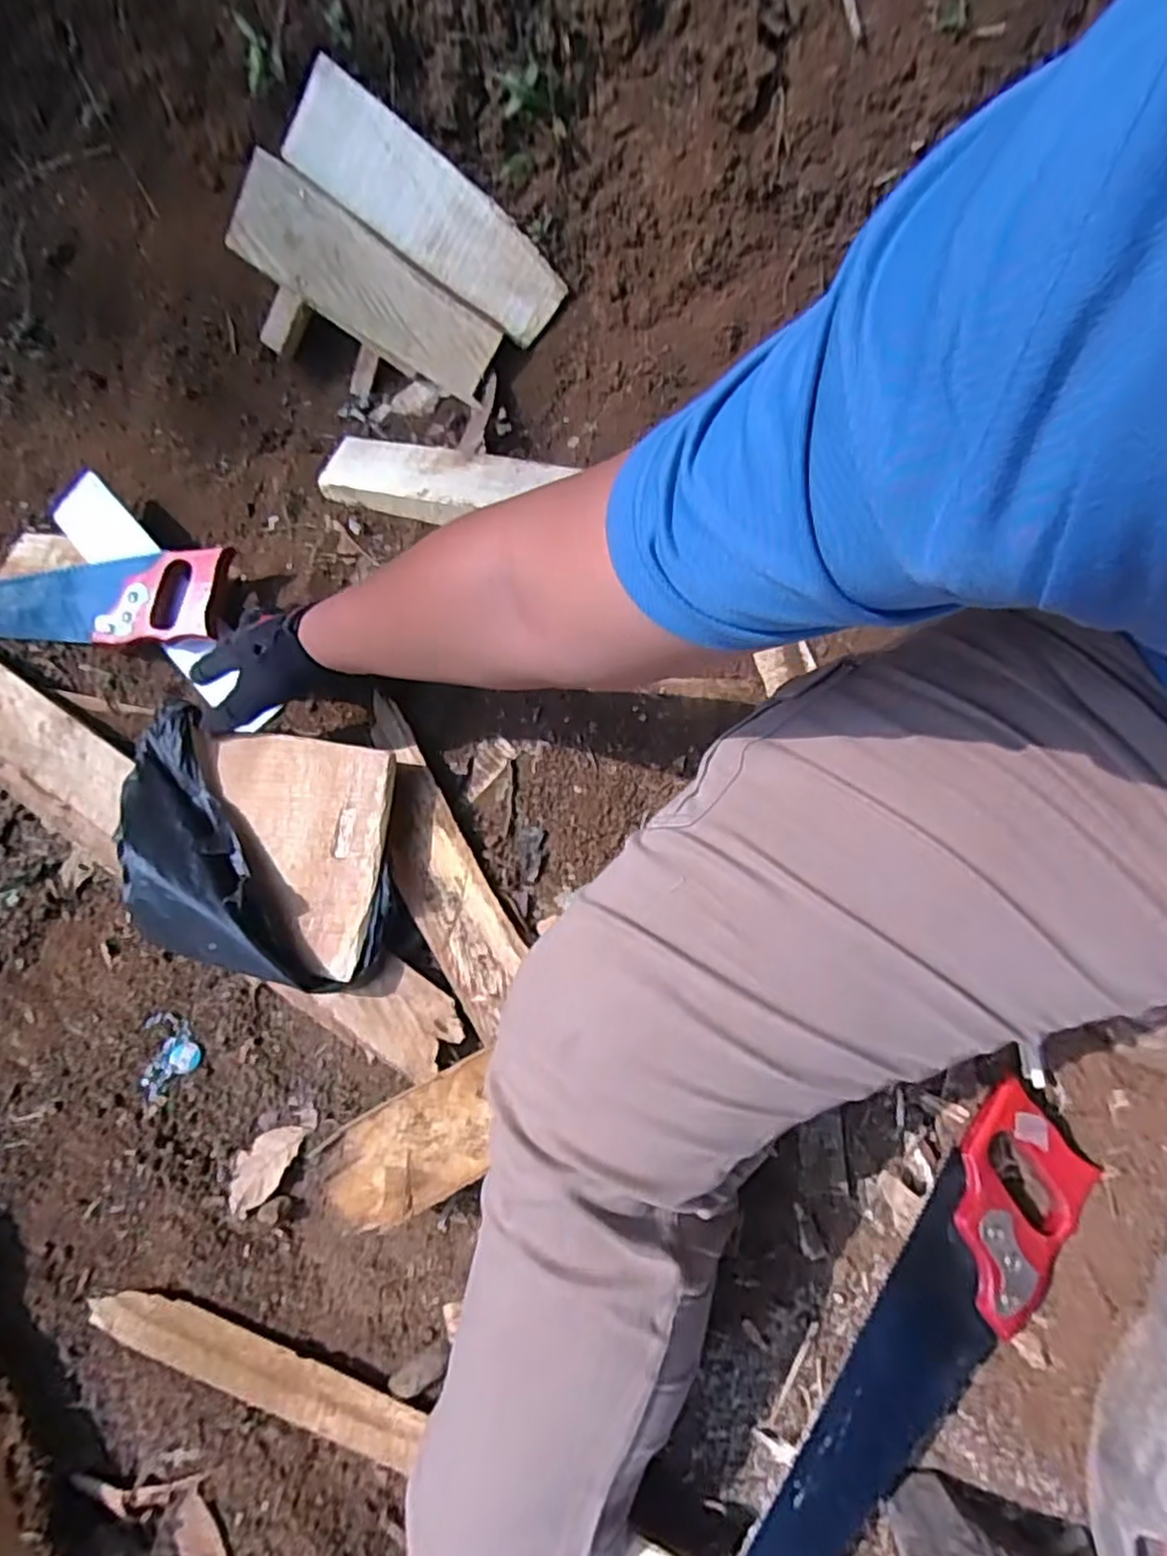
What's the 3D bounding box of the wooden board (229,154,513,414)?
[{"bbox_3d":[-0.214,-0.486,0.715,0.275,0.021,0.090,36,96,-8],"label":"wooden board"}]

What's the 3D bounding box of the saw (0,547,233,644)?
[{"bbox_3d":[-0.515,-0.177,0.734,0.353,0.028,0.087,1,81,16],"label":"saw"}]

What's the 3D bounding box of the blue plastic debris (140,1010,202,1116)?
[{"bbox_3d":[-0.343,0.234,0.600,0.050,0.004,0.076,-8,64,0],"label":"blue plastic debris"}]

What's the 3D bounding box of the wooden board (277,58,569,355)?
[{"bbox_3d":[-0.152,-0.558,0.707,0.304,0.018,0.088,36,92,-4],"label":"wooden board"}]

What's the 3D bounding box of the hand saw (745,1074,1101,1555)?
[{"bbox_3d":[0.210,0.403,0.477,0.089,0.025,0.406,37,78,1],"label":"hand saw"}]

